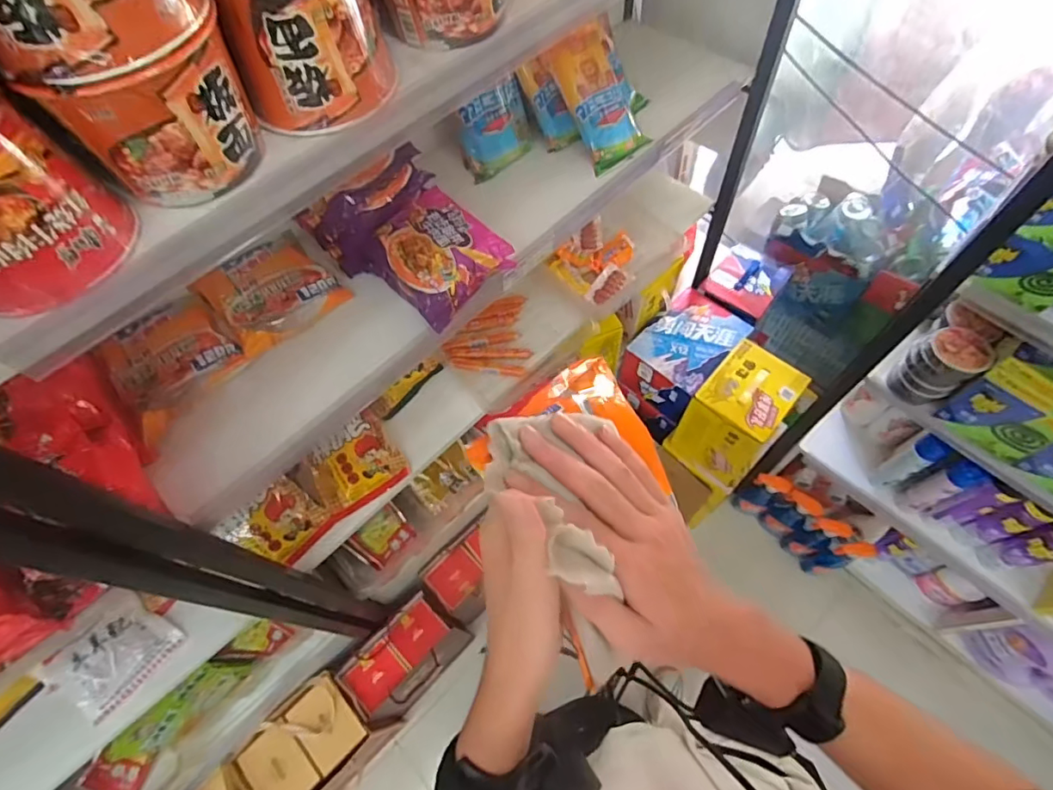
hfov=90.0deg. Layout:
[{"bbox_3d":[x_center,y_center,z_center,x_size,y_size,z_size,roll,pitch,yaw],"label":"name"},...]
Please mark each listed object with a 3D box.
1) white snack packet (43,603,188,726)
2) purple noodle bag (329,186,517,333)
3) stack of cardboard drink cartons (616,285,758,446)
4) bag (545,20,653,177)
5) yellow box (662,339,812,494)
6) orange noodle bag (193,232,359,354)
[{"bbox_3d":[-0.640,0.401,0.818,0.111,0.063,0.158,37,70,21],"label":"white snack packet"},{"bbox_3d":[-0.143,-0.200,0.732,0.203,0.058,0.159,36,69,20],"label":"purple noodle bag"},{"bbox_3d":[0.413,-0.084,1.420,0.300,0.240,0.205,-41,67,-17],"label":"stack of cardboard drink cartons"},{"bbox_3d":[0.118,-0.479,0.855,0.130,0.063,0.206,-28,104,-12],"label":"bag"},{"bbox_3d":[0.493,0.056,1.255,0.179,0.294,0.219,40,71,22],"label":"yellow box"},{"bbox_3d":[-0.360,-0.150,0.742,0.154,0.035,0.158,-40,66,-16],"label":"orange noodle bag"}]

